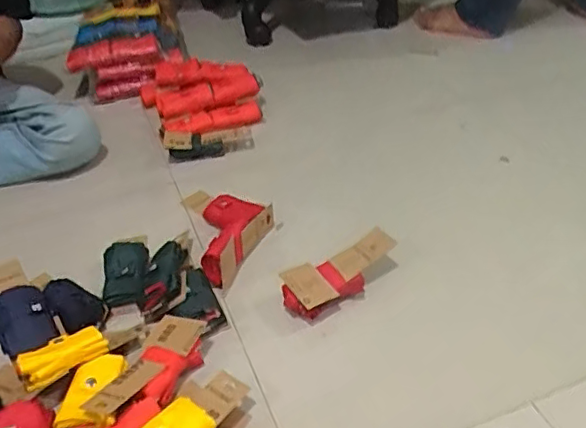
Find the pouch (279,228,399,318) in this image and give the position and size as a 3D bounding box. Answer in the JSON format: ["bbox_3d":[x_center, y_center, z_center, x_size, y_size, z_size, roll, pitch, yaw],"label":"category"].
[{"bbox_3d":[0.064,0.084,0.778,0.167,0.051,0.066,-22,41,-21],"label":"pouch"}]

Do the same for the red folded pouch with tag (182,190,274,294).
[{"bbox_3d":[-0.092,0.011,0.881,0.124,0.066,0.235,-12,39,-10],"label":"red folded pouch with tag"}]

